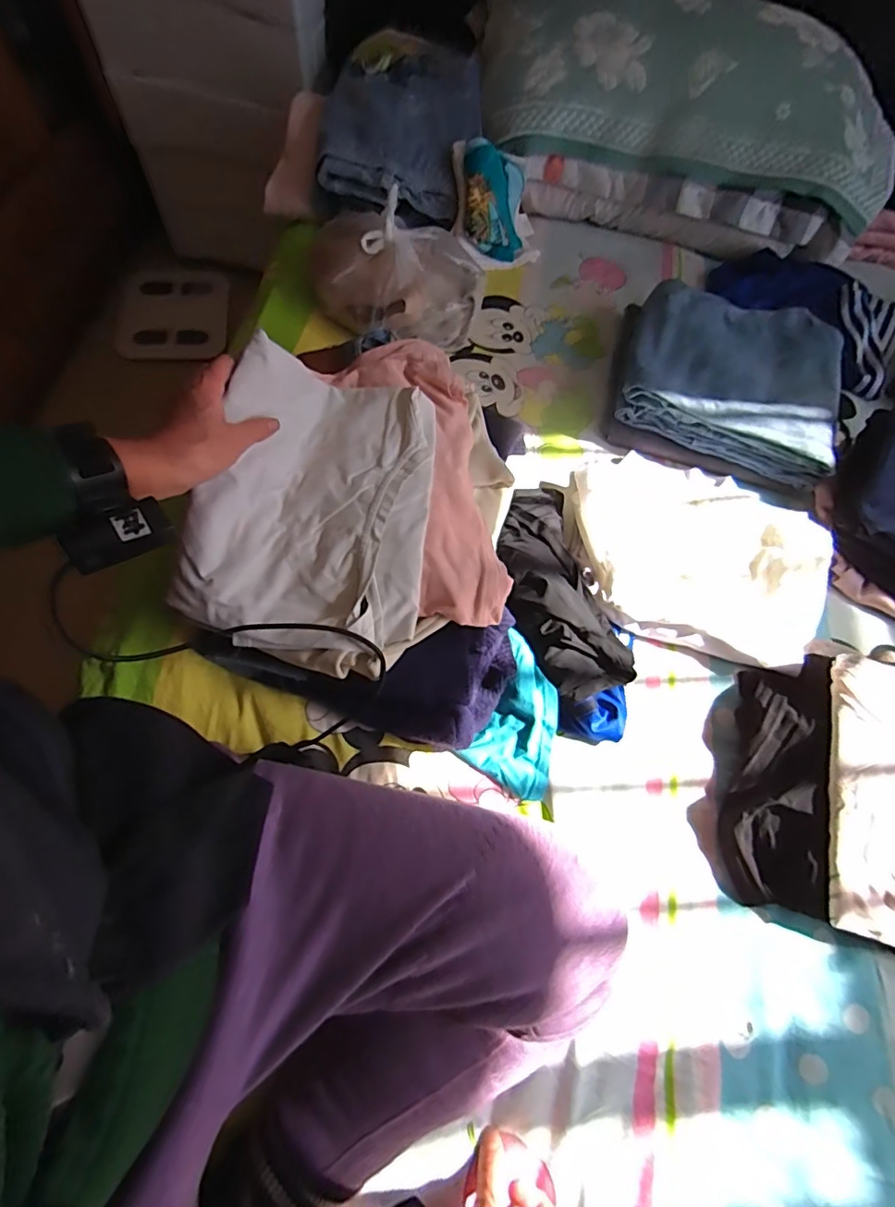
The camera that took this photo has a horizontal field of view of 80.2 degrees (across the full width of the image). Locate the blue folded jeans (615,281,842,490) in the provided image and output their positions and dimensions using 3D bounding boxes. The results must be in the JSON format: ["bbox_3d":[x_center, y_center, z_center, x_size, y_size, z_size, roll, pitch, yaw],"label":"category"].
[{"bbox_3d":[0.420,-0.334,0.789,0.310,0.075,0.302,16,65,4],"label":"blue folded jeans"}]

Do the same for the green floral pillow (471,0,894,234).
[{"bbox_3d":[0.412,-0.875,0.888,0.720,0.139,0.311,9,67,-2],"label":"green floral pillow"}]

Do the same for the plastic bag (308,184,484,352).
[{"bbox_3d":[-0.077,-0.476,0.784,0.229,0.138,0.194,-19,70,-13],"label":"plastic bag"}]

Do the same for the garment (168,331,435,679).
[{"bbox_3d":[-0.121,-0.100,0.509,0.215,0.134,0.275,15,65,4],"label":"garment"}]

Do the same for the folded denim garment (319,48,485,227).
[{"bbox_3d":[-0.073,-0.767,0.872,0.248,0.103,0.300,0,67,-6],"label":"folded denim garment"}]

